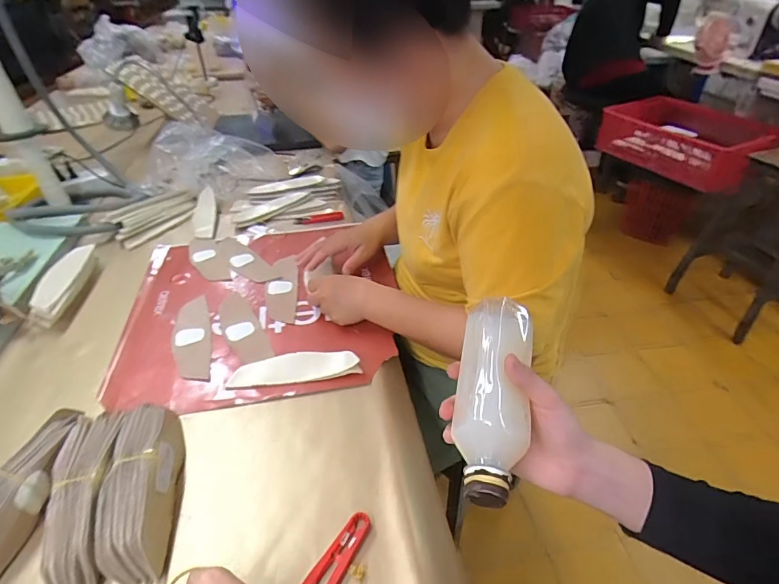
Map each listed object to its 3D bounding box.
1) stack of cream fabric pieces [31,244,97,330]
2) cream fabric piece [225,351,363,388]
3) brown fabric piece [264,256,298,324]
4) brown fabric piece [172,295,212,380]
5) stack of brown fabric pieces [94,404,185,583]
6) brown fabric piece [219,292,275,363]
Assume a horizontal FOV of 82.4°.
[{"bbox_3d":[-0.515,-0.020,0.711,0.057,0.046,0.171,-8,39,-9],"label":"stack of cream fabric pieces"},{"bbox_3d":[-0.124,0.098,0.586,0.165,0.007,0.046,-5,50,-3],"label":"cream fabric piece"},{"bbox_3d":[-0.177,-0.008,0.730,0.055,0.010,0.163,-6,42,0],"label":"brown fabric piece"},{"bbox_3d":[-0.285,0.063,0.639,0.050,0.009,0.162,-10,39,-16],"label":"brown fabric piece"},{"bbox_3d":[-0.245,0.190,0.444,0.057,0.051,0.171,-7,40,-9],"label":"stack of brown fabric pieces"},{"bbox_3d":[-0.220,0.053,0.658,0.049,0.009,0.152,-18,41,-25],"label":"brown fabric piece"}]

